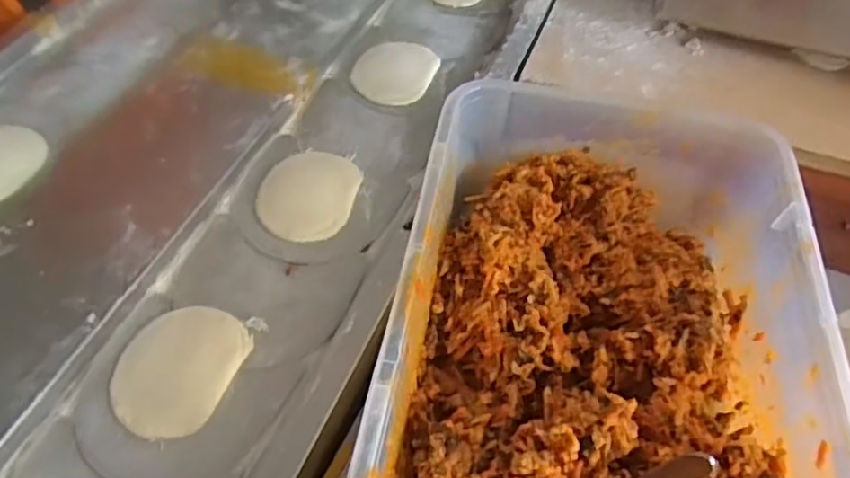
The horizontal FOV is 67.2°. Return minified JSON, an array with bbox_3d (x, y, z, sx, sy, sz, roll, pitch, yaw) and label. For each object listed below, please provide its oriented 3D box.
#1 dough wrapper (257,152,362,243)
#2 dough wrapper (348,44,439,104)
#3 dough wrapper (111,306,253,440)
[{"bbox_3d":[-0.105,-0.041,0.568,0.082,0.006,0.100,12,55,3],"label":"dough wrapper"},{"bbox_3d":[-0.033,-0.177,0.677,0.081,0.007,0.095,19,54,11],"label":"dough wrapper"},{"bbox_3d":[-0.181,0.092,0.465,0.083,0.004,0.099,19,54,11],"label":"dough wrapper"}]

